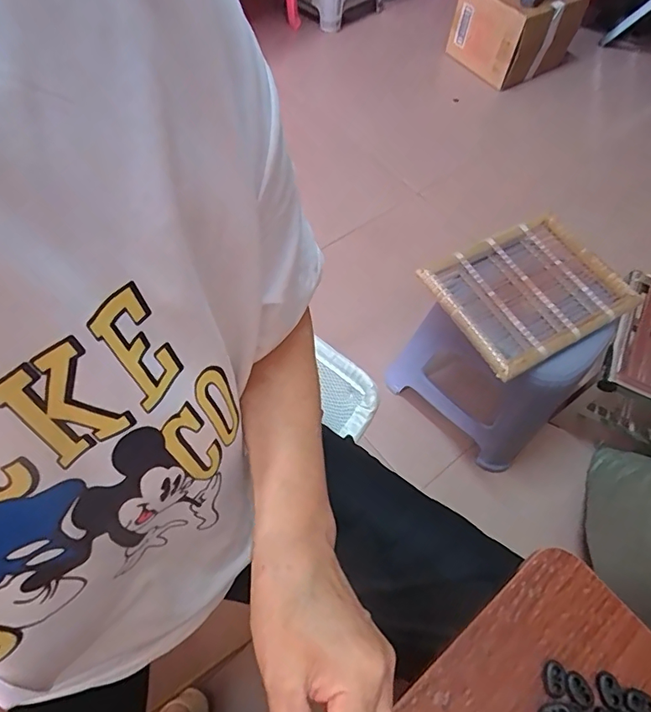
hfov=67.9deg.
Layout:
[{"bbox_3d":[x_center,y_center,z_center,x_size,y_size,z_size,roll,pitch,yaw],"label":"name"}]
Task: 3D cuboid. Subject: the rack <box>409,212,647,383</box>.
[{"bbox_3d":[0.335,-0.112,0.810,0.301,0.042,0.232,-26,65,-17],"label":"rack"}]

